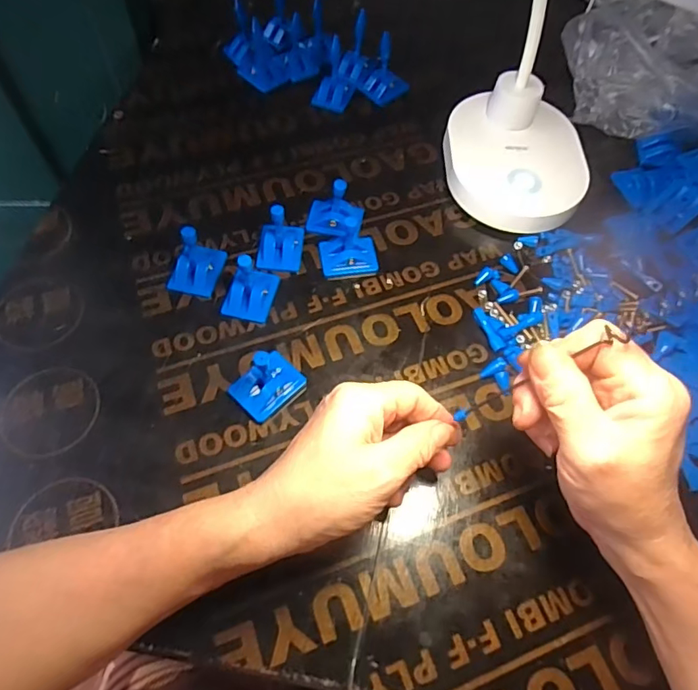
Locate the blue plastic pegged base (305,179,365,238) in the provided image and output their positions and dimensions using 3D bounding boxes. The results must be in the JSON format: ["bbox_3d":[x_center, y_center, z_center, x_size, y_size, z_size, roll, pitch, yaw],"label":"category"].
[{"bbox_3d":[-0.011,-0.114,0.410,0.044,0.045,0.031,10,62,3],"label":"blue plastic pegged base"}]

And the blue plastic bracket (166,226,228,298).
[{"bbox_3d":[-0.117,-0.063,0.377,0.036,0.040,0.036,9,62,3],"label":"blue plastic bracket"}]

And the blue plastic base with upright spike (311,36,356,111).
[{"bbox_3d":[-0.014,-0.261,0.486,0.032,0.053,0.036,18,63,7],"label":"blue plastic base with upright spike"}]

